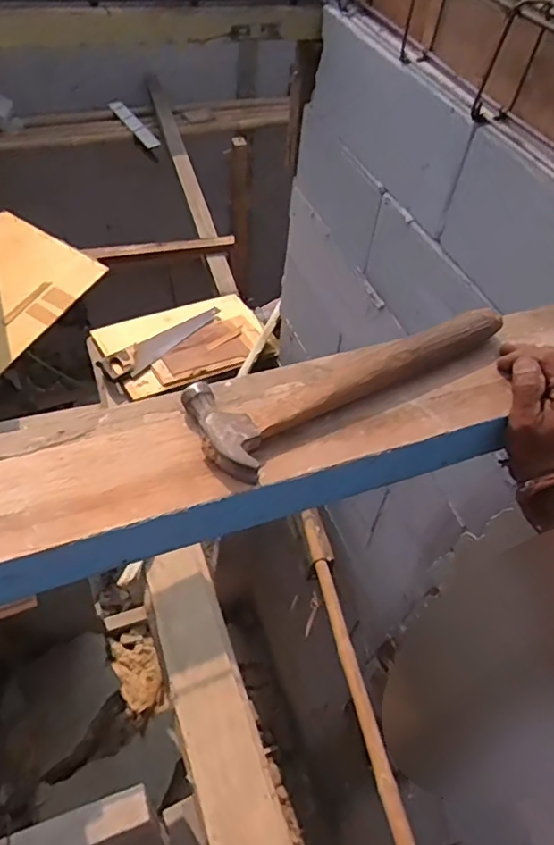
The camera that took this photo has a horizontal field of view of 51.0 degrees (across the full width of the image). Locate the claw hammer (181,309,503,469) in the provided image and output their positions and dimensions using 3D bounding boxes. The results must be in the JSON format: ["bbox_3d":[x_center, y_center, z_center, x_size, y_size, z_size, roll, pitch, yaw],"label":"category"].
[{"bbox_3d":[0.061,-0.048,0.479,0.281,0.040,0.086,-26,57,-26],"label":"claw hammer"}]

